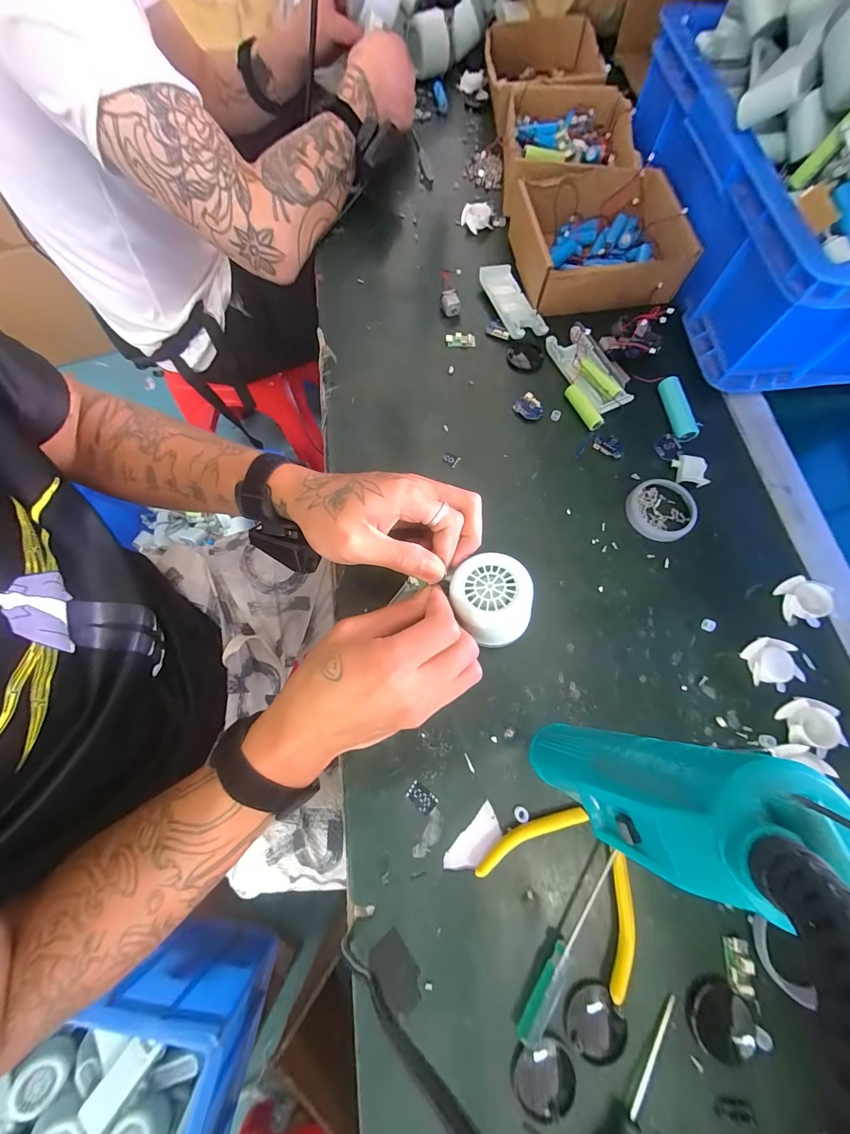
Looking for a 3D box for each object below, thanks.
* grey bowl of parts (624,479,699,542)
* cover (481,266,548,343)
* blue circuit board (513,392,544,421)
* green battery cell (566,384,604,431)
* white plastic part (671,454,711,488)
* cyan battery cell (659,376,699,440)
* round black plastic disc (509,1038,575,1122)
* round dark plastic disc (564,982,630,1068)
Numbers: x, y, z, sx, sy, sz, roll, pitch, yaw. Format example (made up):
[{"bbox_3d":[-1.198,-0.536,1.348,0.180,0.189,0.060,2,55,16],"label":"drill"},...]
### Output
[{"bbox_3d":[0.215,-0.052,0.345,0.063,0.007,0.058,0,71,0],"label":"grey bowl of parts"},{"bbox_3d":[0.096,-0.292,0.422,0.040,0.014,0.102,-21,73,-7],"label":"cover"},{"bbox_3d":[0.105,-0.160,0.382,0.021,0.008,0.027,-41,76,-13],"label":"blue circuit board"},{"bbox_3d":[0.157,-0.159,0.378,0.011,0.014,0.051,-24,73,-8],"label":"green battery cell"},{"bbox_3d":[0.249,-0.091,0.356,0.027,0.011,0.031,10,72,3],"label":"white plastic part"},{"bbox_3d":[0.248,-0.155,0.376,0.019,0.015,0.067,-9,72,-3],"label":"cyan battery cell"},{"bbox_3d":[0.070,0.301,0.223,0.036,0.006,0.037,0,71,0],"label":"round black plastic disc"},{"bbox_3d":[0.105,0.282,0.234,0.034,0.007,0.035,0,71,0],"label":"round dark plastic disc"}]

